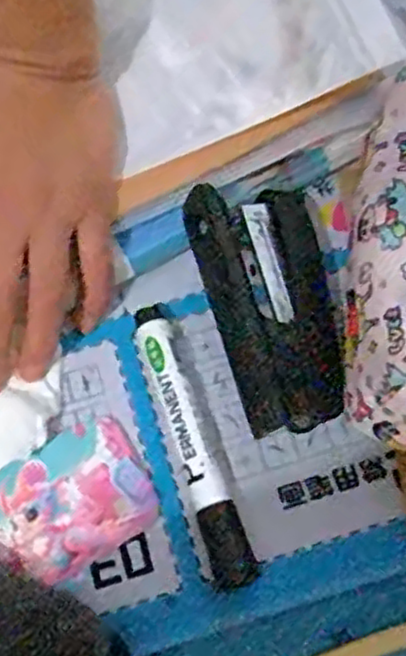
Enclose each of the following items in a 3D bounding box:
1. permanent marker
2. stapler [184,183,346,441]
[{"bbox_3d":[-0.005,0.049,0.327,0.019,0.016,0.132,-18,73,-4],"label":"permanent marker"},{"bbox_3d":[0.030,-0.010,0.338,0.056,0.025,0.114,-10,73,-2],"label":"stapler"}]

